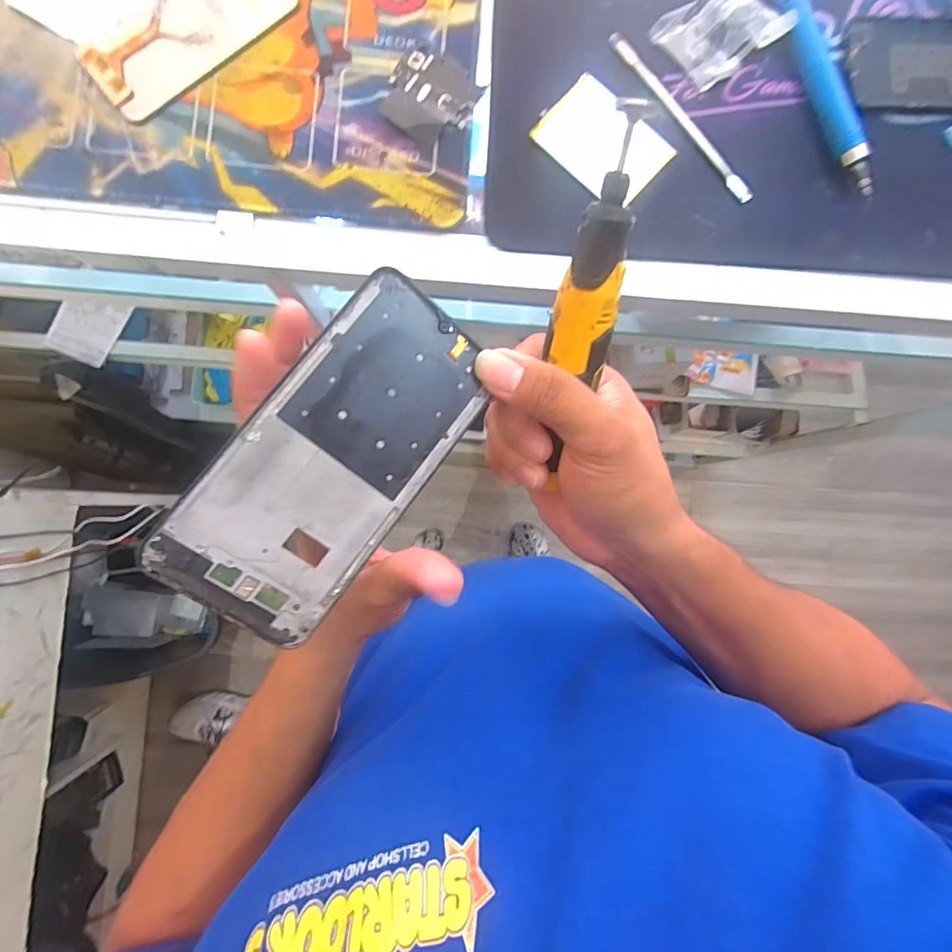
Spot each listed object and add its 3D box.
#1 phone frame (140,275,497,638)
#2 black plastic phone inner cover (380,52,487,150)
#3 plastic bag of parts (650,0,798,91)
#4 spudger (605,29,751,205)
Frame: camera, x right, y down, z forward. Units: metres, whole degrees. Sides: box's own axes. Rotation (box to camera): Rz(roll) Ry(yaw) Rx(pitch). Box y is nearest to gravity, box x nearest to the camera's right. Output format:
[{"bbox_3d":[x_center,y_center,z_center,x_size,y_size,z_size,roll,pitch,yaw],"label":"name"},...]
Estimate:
[{"bbox_3d":[-0.059,-0.008,0.194,0.072,0.004,0.155,39,82,-18],"label":"phone frame"},{"bbox_3d":[-0.035,-0.283,0.339,0.066,0.004,0.064,34,85,0],"label":"black plastic phone inner cover"},{"bbox_3d":[0.188,-0.342,0.347,0.083,0.014,0.064,-34,88,-5],"label":"plastic bag of parts"},{"bbox_3d":[0.157,-0.275,0.348,0.010,0.005,0.163,-38,88,-5],"label":"spudger"}]

